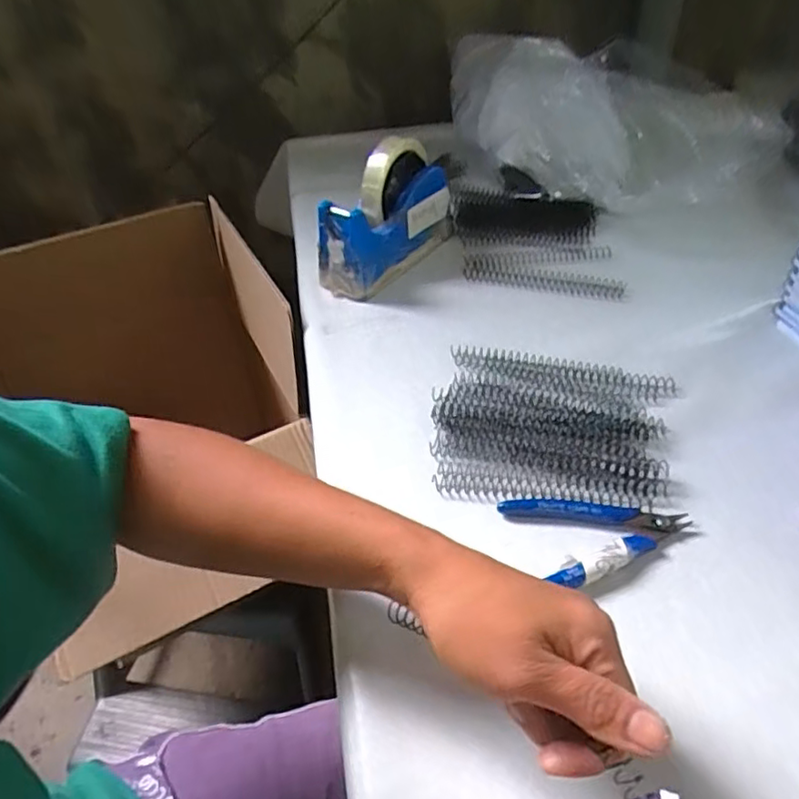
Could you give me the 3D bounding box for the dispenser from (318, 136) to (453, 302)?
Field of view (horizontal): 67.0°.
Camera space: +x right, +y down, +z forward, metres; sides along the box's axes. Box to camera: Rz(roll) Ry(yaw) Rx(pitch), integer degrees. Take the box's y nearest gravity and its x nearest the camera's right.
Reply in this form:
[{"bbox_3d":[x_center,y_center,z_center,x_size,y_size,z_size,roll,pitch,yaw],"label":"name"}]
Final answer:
[{"bbox_3d":[-0.012,-0.188,0.608,0.056,0.115,0.165,26,52,28],"label":"dispenser"}]

